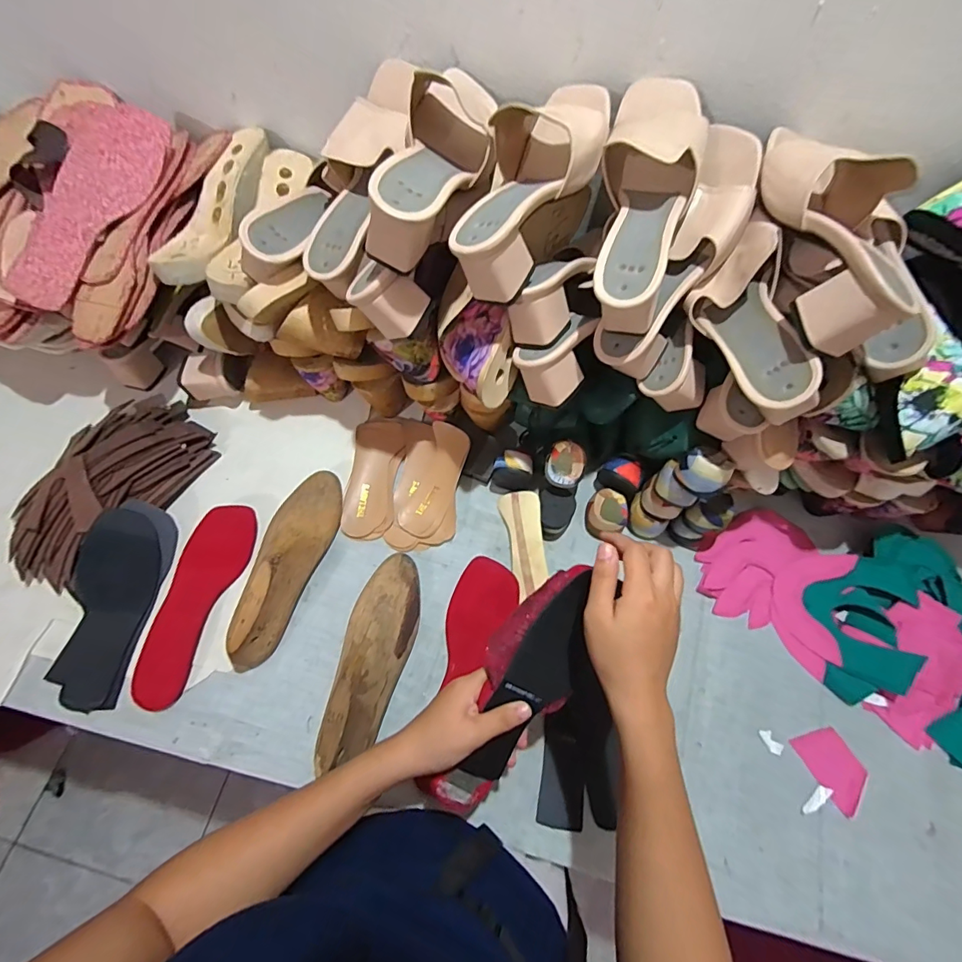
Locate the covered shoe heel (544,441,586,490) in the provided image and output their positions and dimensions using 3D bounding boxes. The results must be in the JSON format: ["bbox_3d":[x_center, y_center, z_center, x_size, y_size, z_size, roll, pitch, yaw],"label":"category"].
[{"bbox_3d":[0.104,-0.020,0.589,0.051,0.019,0.059,22,96,18],"label":"covered shoe heel"}]

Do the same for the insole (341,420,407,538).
[{"bbox_3d":[-0.144,-0.007,0.632,0.062,0.013,0.163,4,68,1],"label":"insole"}]

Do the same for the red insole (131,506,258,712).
[{"bbox_3d":[-0.340,0.138,0.552,0.074,0.010,0.230,17,67,-2],"label":"red insole"}]

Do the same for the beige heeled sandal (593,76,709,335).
[{"bbox_3d":[0.147,-0.259,0.426,0.083,0.092,0.240,11,80,3],"label":"beige heeled sandal"}]

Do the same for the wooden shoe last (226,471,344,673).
[{"bbox_3d":[-0.237,0.092,0.546,0.072,0.075,0.237,16,68,5],"label":"wooden shoe last"}]

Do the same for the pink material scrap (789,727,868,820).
[{"bbox_3d":[0.387,0.312,0.511,0.054,0.004,0.078,-24,64,-16],"label":"pink material scrap"}]

